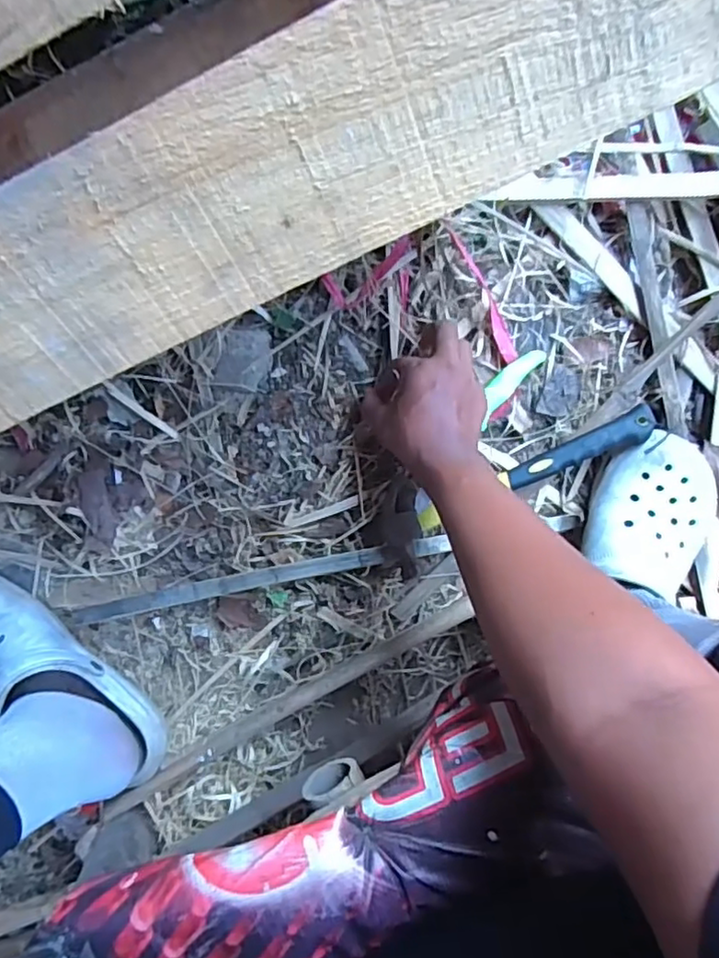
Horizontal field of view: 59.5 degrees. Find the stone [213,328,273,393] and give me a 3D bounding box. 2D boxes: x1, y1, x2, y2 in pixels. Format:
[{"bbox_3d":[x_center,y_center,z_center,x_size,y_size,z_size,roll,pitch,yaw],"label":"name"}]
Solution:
[{"bbox_3d":[-0.109,-0.115,0.597,0.048,0.012,0.057,12,100,0],"label":"stone"}]

